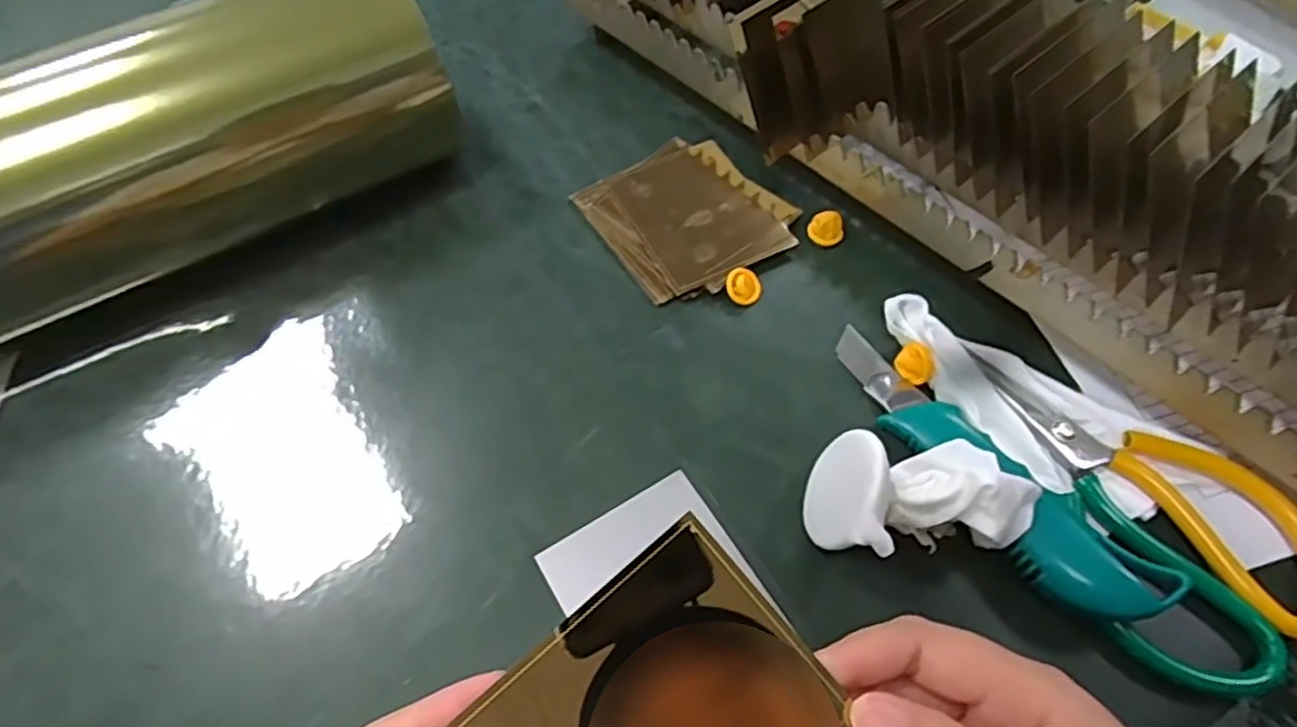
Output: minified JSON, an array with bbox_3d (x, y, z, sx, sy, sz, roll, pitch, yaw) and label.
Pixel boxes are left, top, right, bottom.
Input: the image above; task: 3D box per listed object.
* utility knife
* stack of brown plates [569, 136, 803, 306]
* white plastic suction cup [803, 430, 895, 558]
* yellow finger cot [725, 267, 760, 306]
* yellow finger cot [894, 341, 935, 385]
[{"bbox_3d":[0.148,0.046,0.325,0.040,0.016,0.176,-34,64,-18],"label":"utility knife"},{"bbox_3d":[0.023,-0.089,0.420,0.098,0.020,0.103,-29,62,-16],"label":"stack of brown plates"},{"bbox_3d":[0.092,0.057,0.309,0.022,0.049,0.051,24,72,-17],"label":"white plastic suction cup"},{"bbox_3d":[0.053,-0.043,0.392,0.019,0.004,0.022,-36,97,-15],"label":"yellow finger cot"},{"bbox_3d":[0.134,0.001,0.353,0.019,0.018,0.013,25,60,18],"label":"yellow finger cot"}]

